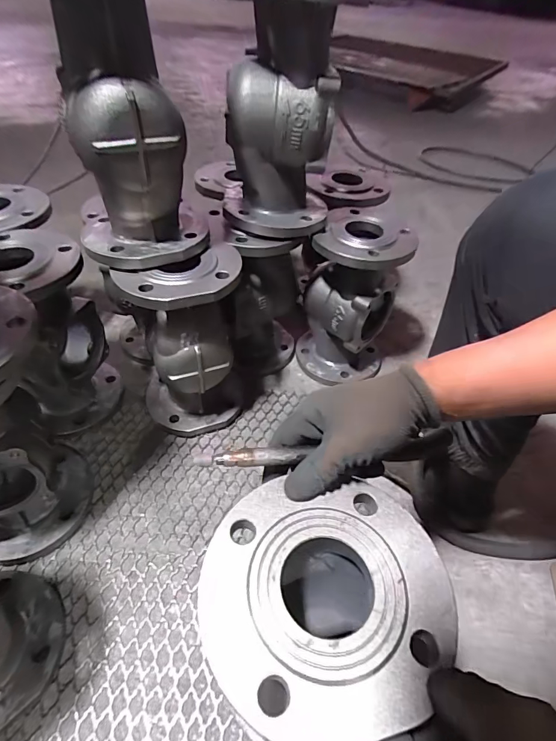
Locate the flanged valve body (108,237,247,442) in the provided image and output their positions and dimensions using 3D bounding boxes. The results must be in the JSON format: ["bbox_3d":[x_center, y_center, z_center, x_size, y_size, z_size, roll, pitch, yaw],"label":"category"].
[{"bbox_3d":[-0.145,-0.046,0.669,0.171,0.308,0.165,-6,47,-10],"label":"flanged valve body"}]

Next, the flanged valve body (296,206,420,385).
[{"bbox_3d":[0.139,-0.125,0.773,0.175,0.303,0.163,5,46,0],"label":"flanged valve body"}]

